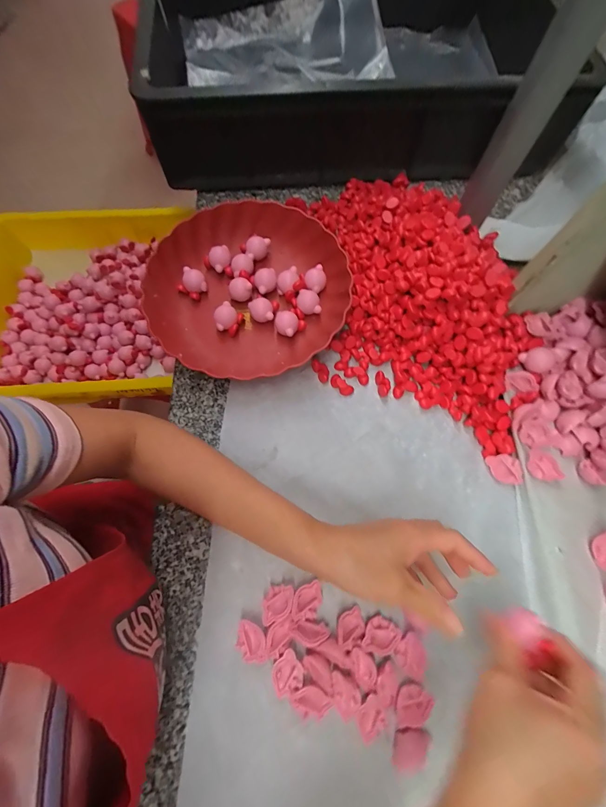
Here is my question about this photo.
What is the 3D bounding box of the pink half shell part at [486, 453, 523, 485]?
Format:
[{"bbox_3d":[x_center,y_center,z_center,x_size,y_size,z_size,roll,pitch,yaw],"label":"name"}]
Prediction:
[{"bbox_3d":[0.221,0.073,0.354,0.029,0.005,0.032,-18,80,24],"label":"pink half shell part"}]

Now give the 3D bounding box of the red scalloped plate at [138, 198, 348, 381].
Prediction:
[{"bbox_3d":[-0.066,-0.148,0.407,0.234,0.051,0.230,1,70,-2],"label":"red scalloped plate"}]

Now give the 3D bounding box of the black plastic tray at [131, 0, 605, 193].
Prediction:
[{"bbox_3d":[0.080,-0.546,0.503,0.596,0.108,0.428,-5,70,-4],"label":"black plastic tray"}]

